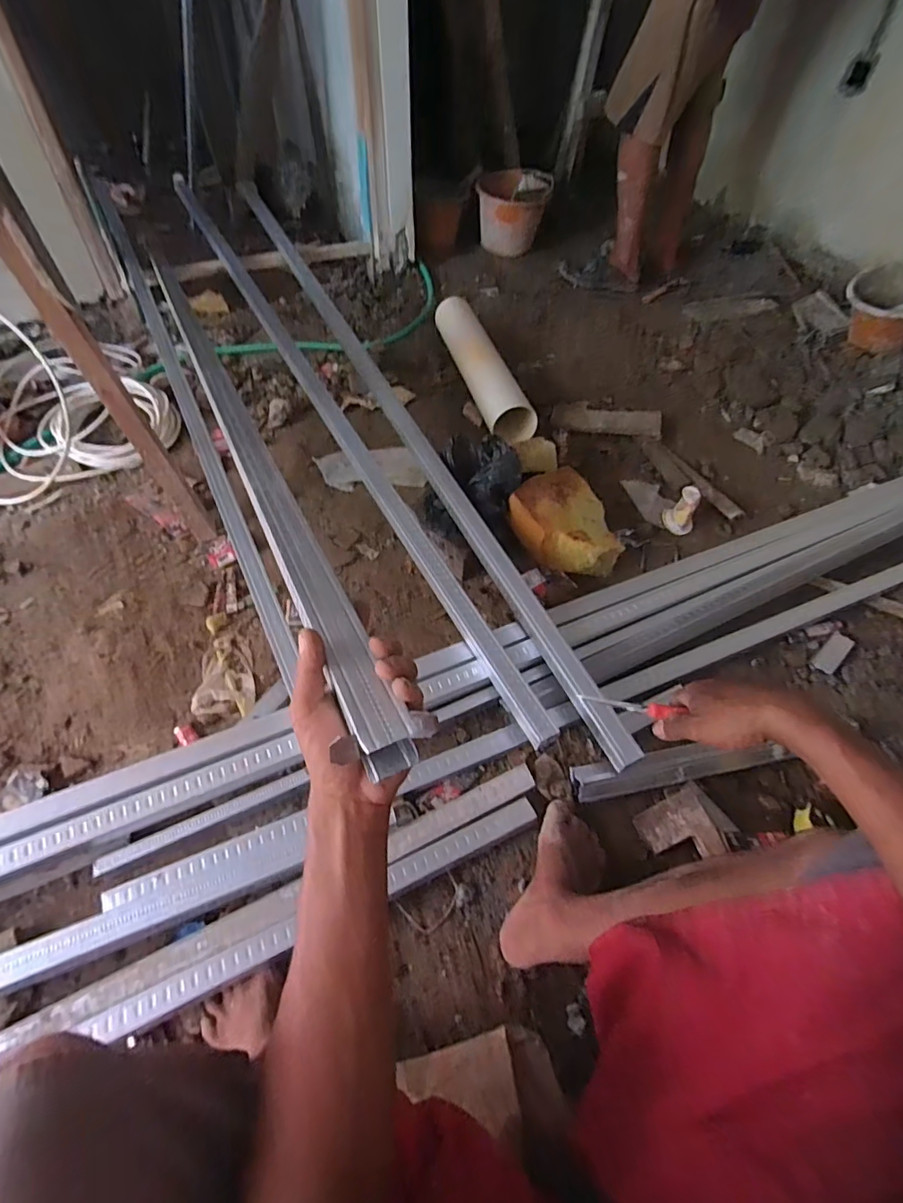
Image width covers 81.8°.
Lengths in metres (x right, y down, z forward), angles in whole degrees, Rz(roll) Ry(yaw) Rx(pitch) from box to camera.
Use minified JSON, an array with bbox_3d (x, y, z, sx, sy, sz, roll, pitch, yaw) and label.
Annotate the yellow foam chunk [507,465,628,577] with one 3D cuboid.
[{"bbox_3d":[0.218,-0.168,1.091,0.205,0.114,0.256,-9,52,-9],"label":"yellow foam chunk"}]

